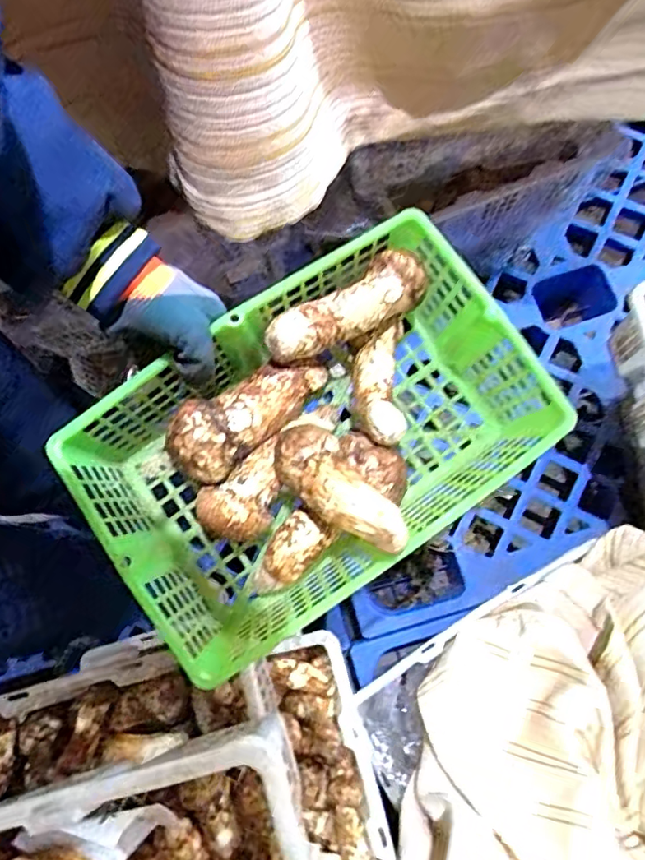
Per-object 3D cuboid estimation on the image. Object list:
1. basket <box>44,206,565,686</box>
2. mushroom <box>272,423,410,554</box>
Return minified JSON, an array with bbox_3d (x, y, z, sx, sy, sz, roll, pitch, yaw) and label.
[{"bbox_3d":[-0.004,0.009,0.451,0.337,0.126,0.207,-35,78,-6],"label":"basket"},{"bbox_3d":[0.014,0.045,0.403,0.048,0.036,0.118,-46,63,-9],"label":"mushroom"}]

